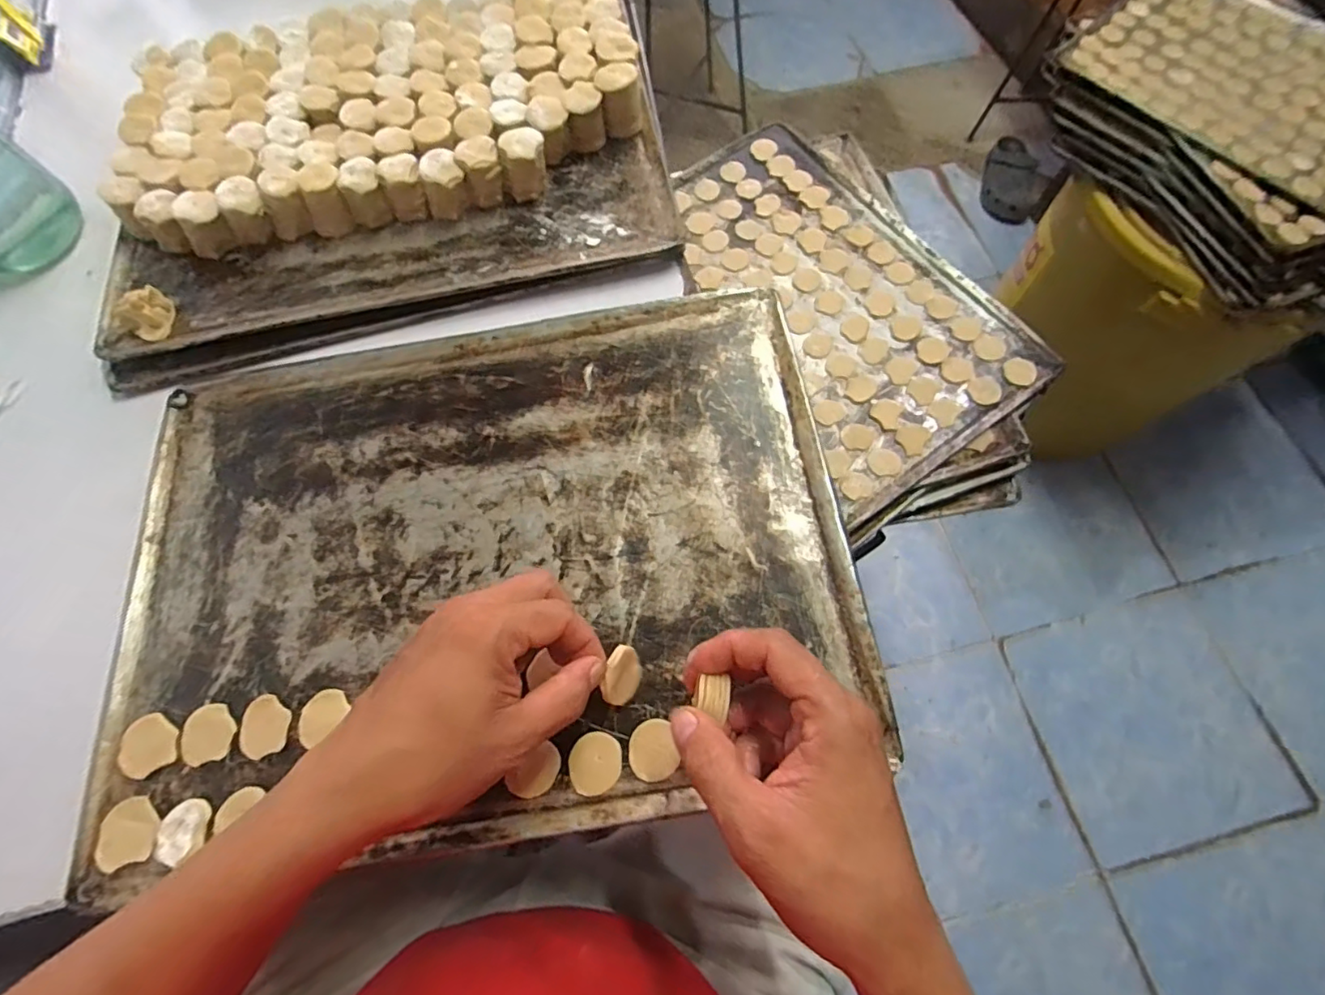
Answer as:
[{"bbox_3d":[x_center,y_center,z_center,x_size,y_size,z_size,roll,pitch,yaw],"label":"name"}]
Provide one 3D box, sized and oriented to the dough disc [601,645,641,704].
[{"bbox_3d":[-0.021,0.100,0.320,0.004,0.029,0.031,3,75,37],"label":"dough disc"}]

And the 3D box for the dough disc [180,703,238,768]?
[{"bbox_3d":[-0.266,0.138,0.332,0.028,0.004,0.032,-18,68,-4],"label":"dough disc"}]

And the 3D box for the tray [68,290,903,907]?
[{"bbox_3d":[-0.113,0.030,0.366,0.451,0.022,0.319,-10,68,-1],"label":"tray"}]

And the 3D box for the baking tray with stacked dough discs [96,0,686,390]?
[{"bbox_3d":[-0.236,-0.285,0.471,0.459,0.055,0.320,-12,68,-2],"label":"baking tray with stacked dough discs"}]

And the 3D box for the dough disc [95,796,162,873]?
[{"bbox_3d":[-0.294,0.186,0.312,0.029,0.006,0.032,-35,71,-11],"label":"dough disc"}]

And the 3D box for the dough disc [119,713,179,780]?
[{"bbox_3d":[-0.300,0.144,0.330,0.028,0.005,0.033,-33,70,-10],"label":"dough disc"}]

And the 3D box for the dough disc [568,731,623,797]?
[{"bbox_3d":[-0.037,0.148,0.316,0.028,0.005,0.031,16,70,9],"label":"dough disc"}]

